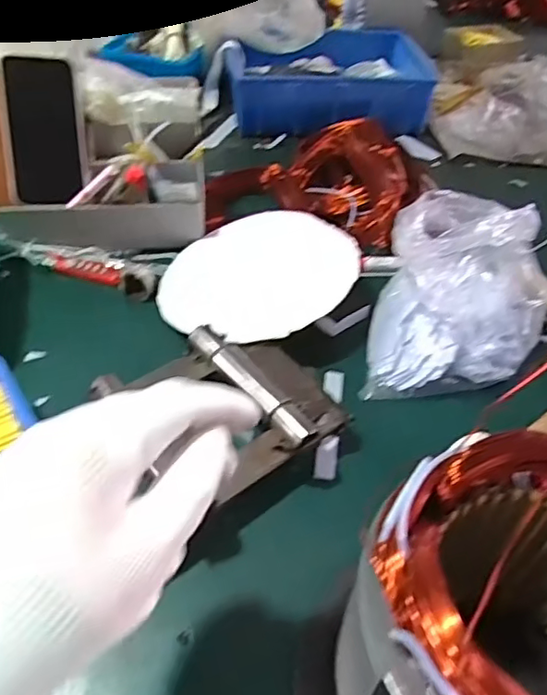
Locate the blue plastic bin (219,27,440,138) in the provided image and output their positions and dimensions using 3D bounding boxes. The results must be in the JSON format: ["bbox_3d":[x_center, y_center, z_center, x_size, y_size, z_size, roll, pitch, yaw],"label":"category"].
[{"bbox_3d":[0.079,-0.411,0.889,0.300,0.073,0.245,2,46,-3],"label":"blue plastic bin"}]

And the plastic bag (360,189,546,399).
[{"bbox_3d":[0.179,-0.064,0.530,0.151,0.120,0.226,12,47,6],"label":"plastic bag"}]

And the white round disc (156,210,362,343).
[{"bbox_3d":[-0.015,-0.073,0.567,0.191,0.006,0.184,-7,43,6],"label":"white round disc"}]

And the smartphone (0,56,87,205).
[{"bbox_3d":[-0.229,-0.217,0.582,0.071,0.139,0.009,-7,11,-22],"label":"smartphone"}]

